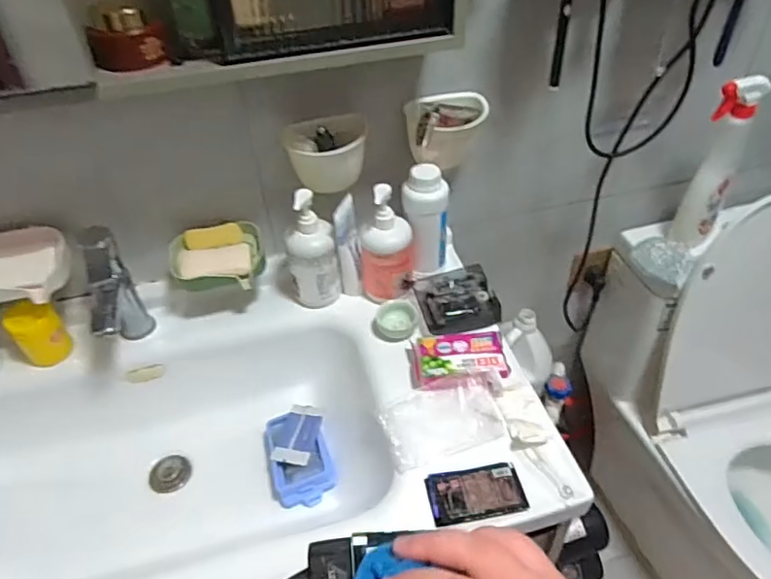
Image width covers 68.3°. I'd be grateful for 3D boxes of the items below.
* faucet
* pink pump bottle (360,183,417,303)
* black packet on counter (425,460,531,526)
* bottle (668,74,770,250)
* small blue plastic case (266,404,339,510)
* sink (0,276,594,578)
[{"bbox_3d":[-0.364,0.020,0.769,0.046,0.184,0.123,-15,44,-13],"label":"faucet"},{"bbox_3d":[0.003,-0.071,0.809,0.077,0.162,0.065,0,43,3],"label":"pink pump bottle"},{"bbox_3d":[0.101,0.226,0.633,0.102,0.013,0.060,-7,43,-5],"label":"black packet on counter"},{"bbox_3d":[0.539,-0.203,0.918,0.062,0.297,0.101,24,49,26],"label":"bottle"},{"bbox_3d":[-0.122,0.231,0.808,0.085,0.036,0.144,-13,43,-10],"label":"small blue plastic case"},{"bbox_3d":[-0.257,0.256,0.792,0.870,0.254,0.448,-12,43,-10],"label":"sink"}]

